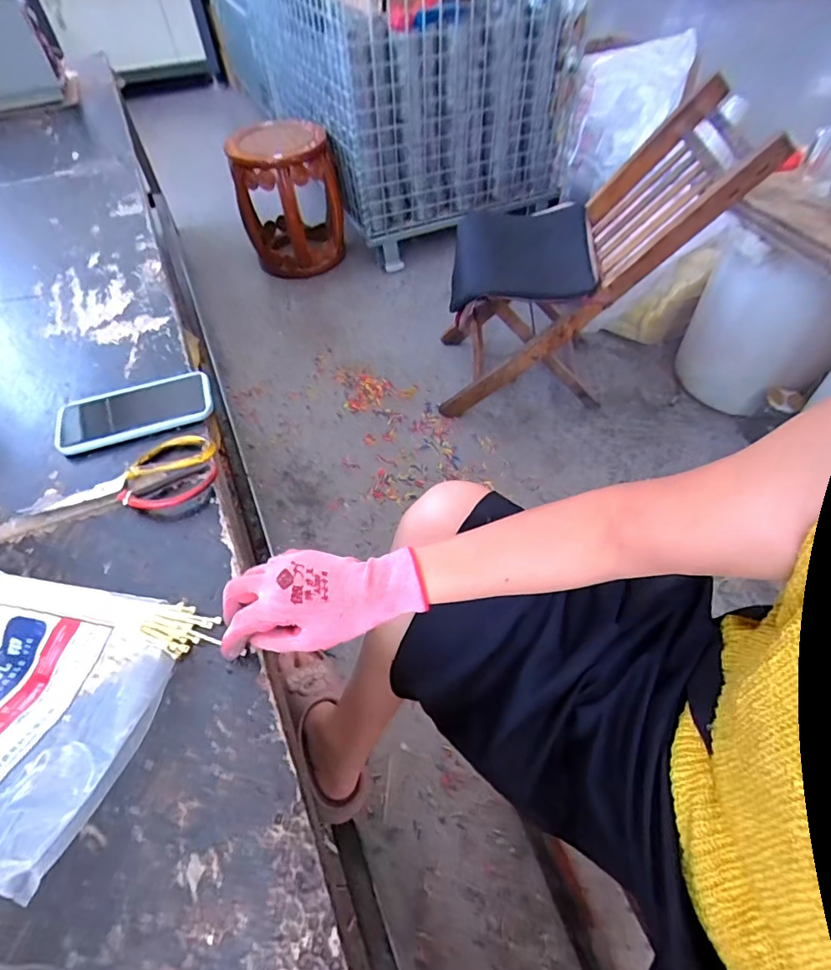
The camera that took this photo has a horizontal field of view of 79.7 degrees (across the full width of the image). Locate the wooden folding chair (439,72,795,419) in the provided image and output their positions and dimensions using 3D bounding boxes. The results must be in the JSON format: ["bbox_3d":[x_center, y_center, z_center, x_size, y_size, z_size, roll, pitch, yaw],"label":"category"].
[{"bbox_3d":[0.355,-0.490,1.184,0.563,0.612,0.353,-5,53,-2],"label":"wooden folding chair"}]

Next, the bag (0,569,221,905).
[{"bbox_3d":[-0.319,0.162,0.377,0.250,0.060,0.200,7,53,8],"label":"bag"}]

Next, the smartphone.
[{"bbox_3d":[-0.326,-0.091,0.580,0.168,0.016,0.077,-15,53,-9],"label":"smartphone"}]

